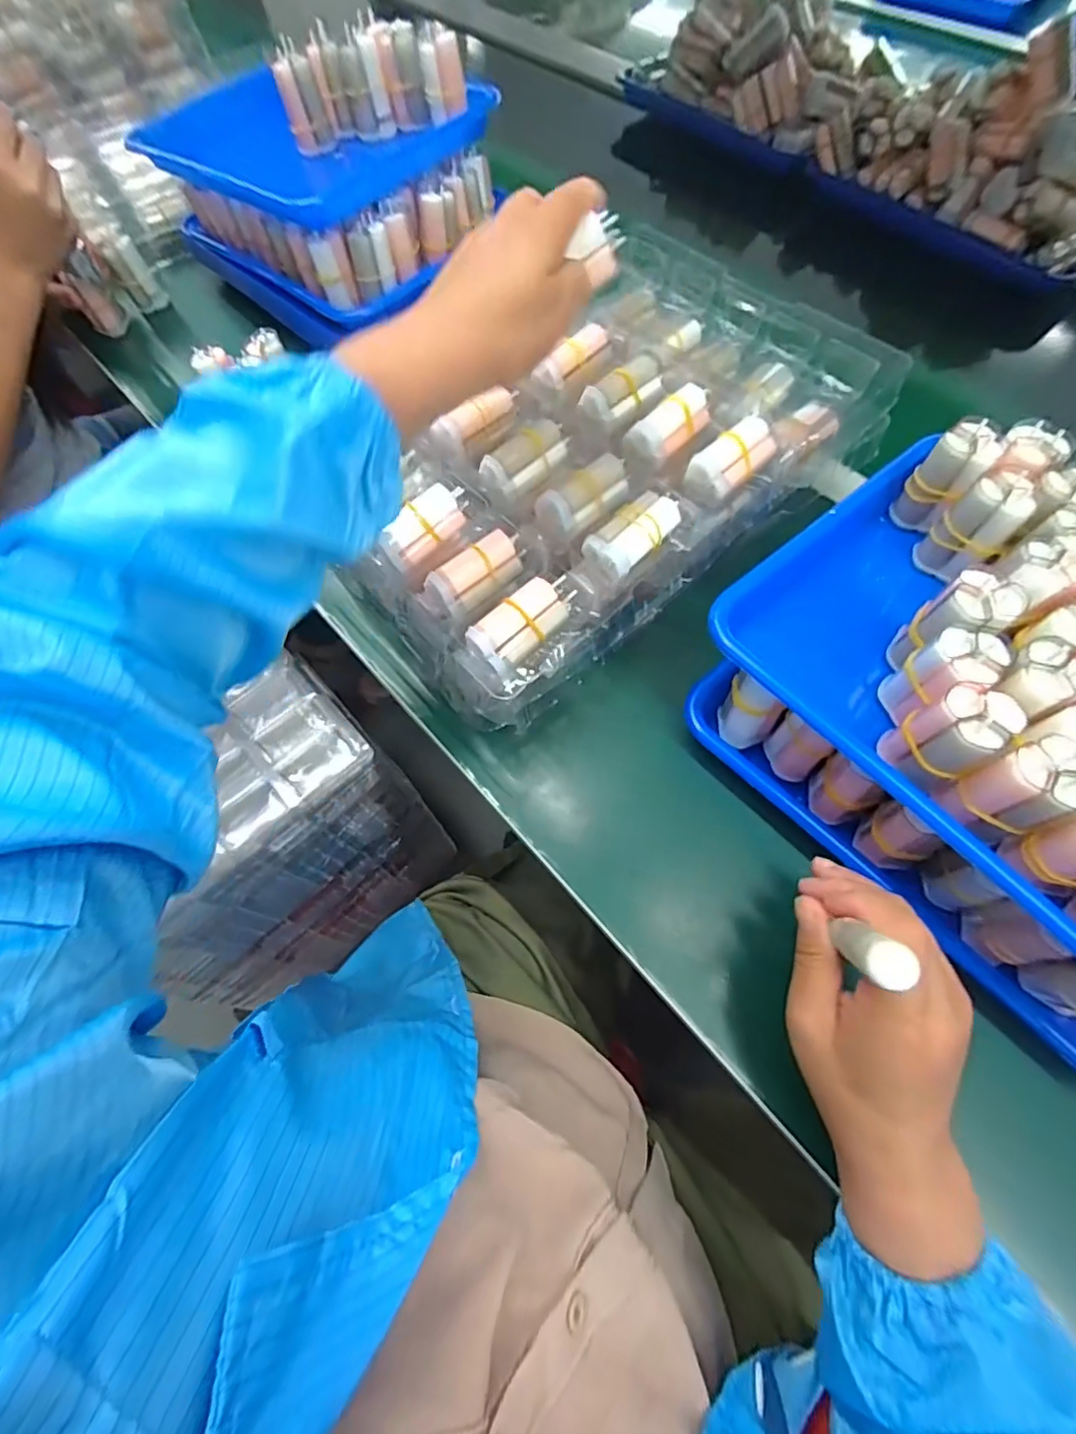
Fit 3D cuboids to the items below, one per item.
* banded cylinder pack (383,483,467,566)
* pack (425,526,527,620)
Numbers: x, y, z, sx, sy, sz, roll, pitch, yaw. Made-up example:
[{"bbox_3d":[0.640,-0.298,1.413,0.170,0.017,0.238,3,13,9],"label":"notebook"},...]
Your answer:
[{"bbox_3d":[-0.075,-0.133,0.388,0.028,0.024,0.063,37,72,17],"label":"banded cylinder pack"},{"bbox_3d":[-0.039,-0.096,0.374,0.068,0.029,0.025,-40,70,-15],"label":"pack"}]

